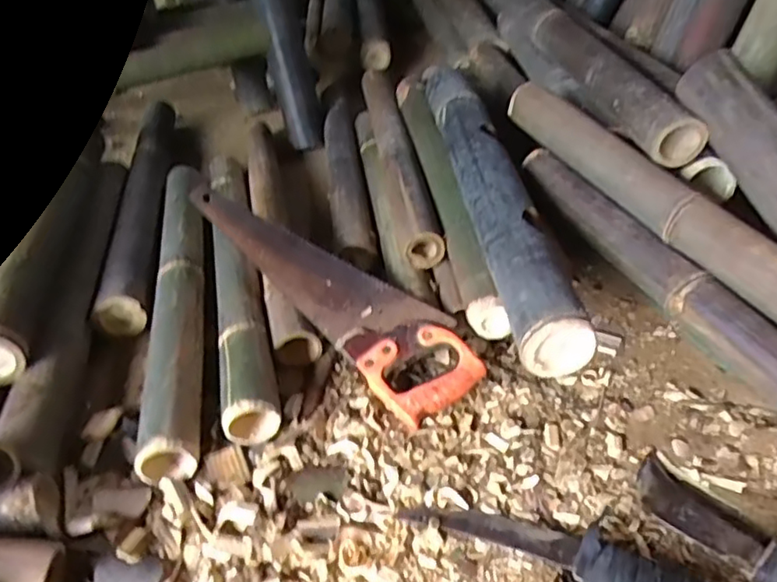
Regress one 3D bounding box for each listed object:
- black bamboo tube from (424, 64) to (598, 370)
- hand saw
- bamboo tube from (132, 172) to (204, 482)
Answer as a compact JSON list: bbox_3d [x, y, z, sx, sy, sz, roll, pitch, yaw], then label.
[{"bbox_3d":[0.130,-0.147,0.807,0.076,0.079,0.619,-9,39,-1],"label":"black bamboo tube"},{"bbox_3d":[-0.084,-0.026,0.799,0.124,0.022,0.491,-41,61,-15],"label":"hand saw"},{"bbox_3d":[-0.300,-0.014,0.878,0.073,0.063,0.643,-12,40,-5],"label":"bamboo tube"}]

